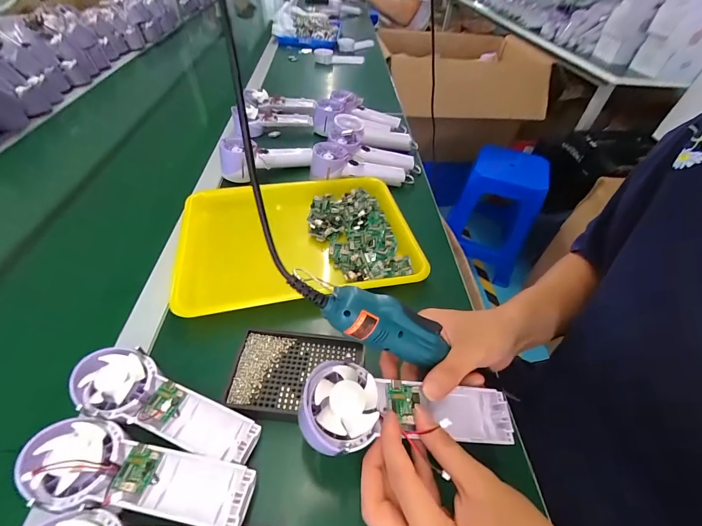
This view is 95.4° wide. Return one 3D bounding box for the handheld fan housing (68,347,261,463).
[{"bbox_3d":[-0.169,0.133,0.294,0.170,0.038,0.058,19,48,13],"label":"handheld fan housing"}]

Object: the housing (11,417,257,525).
[{"bbox_3d":[-0.167,0.172,0.252,0.172,0.031,0.057,11,47,6],"label":"housing"}]

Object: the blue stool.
[{"bbox_3d":[0.621,-0.218,1.406,0.330,0.460,0.324,18,48,13],"label":"blue stool"}]

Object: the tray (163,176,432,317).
[{"bbox_3d":[-0.076,-0.047,0.483,0.339,0.026,0.244,-8,48,-12],"label":"tray"}]

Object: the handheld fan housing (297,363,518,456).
[{"bbox_3d":[0.049,0.118,0.256,0.172,0.032,0.057,11,45,-16],"label":"handheld fan housing"}]

